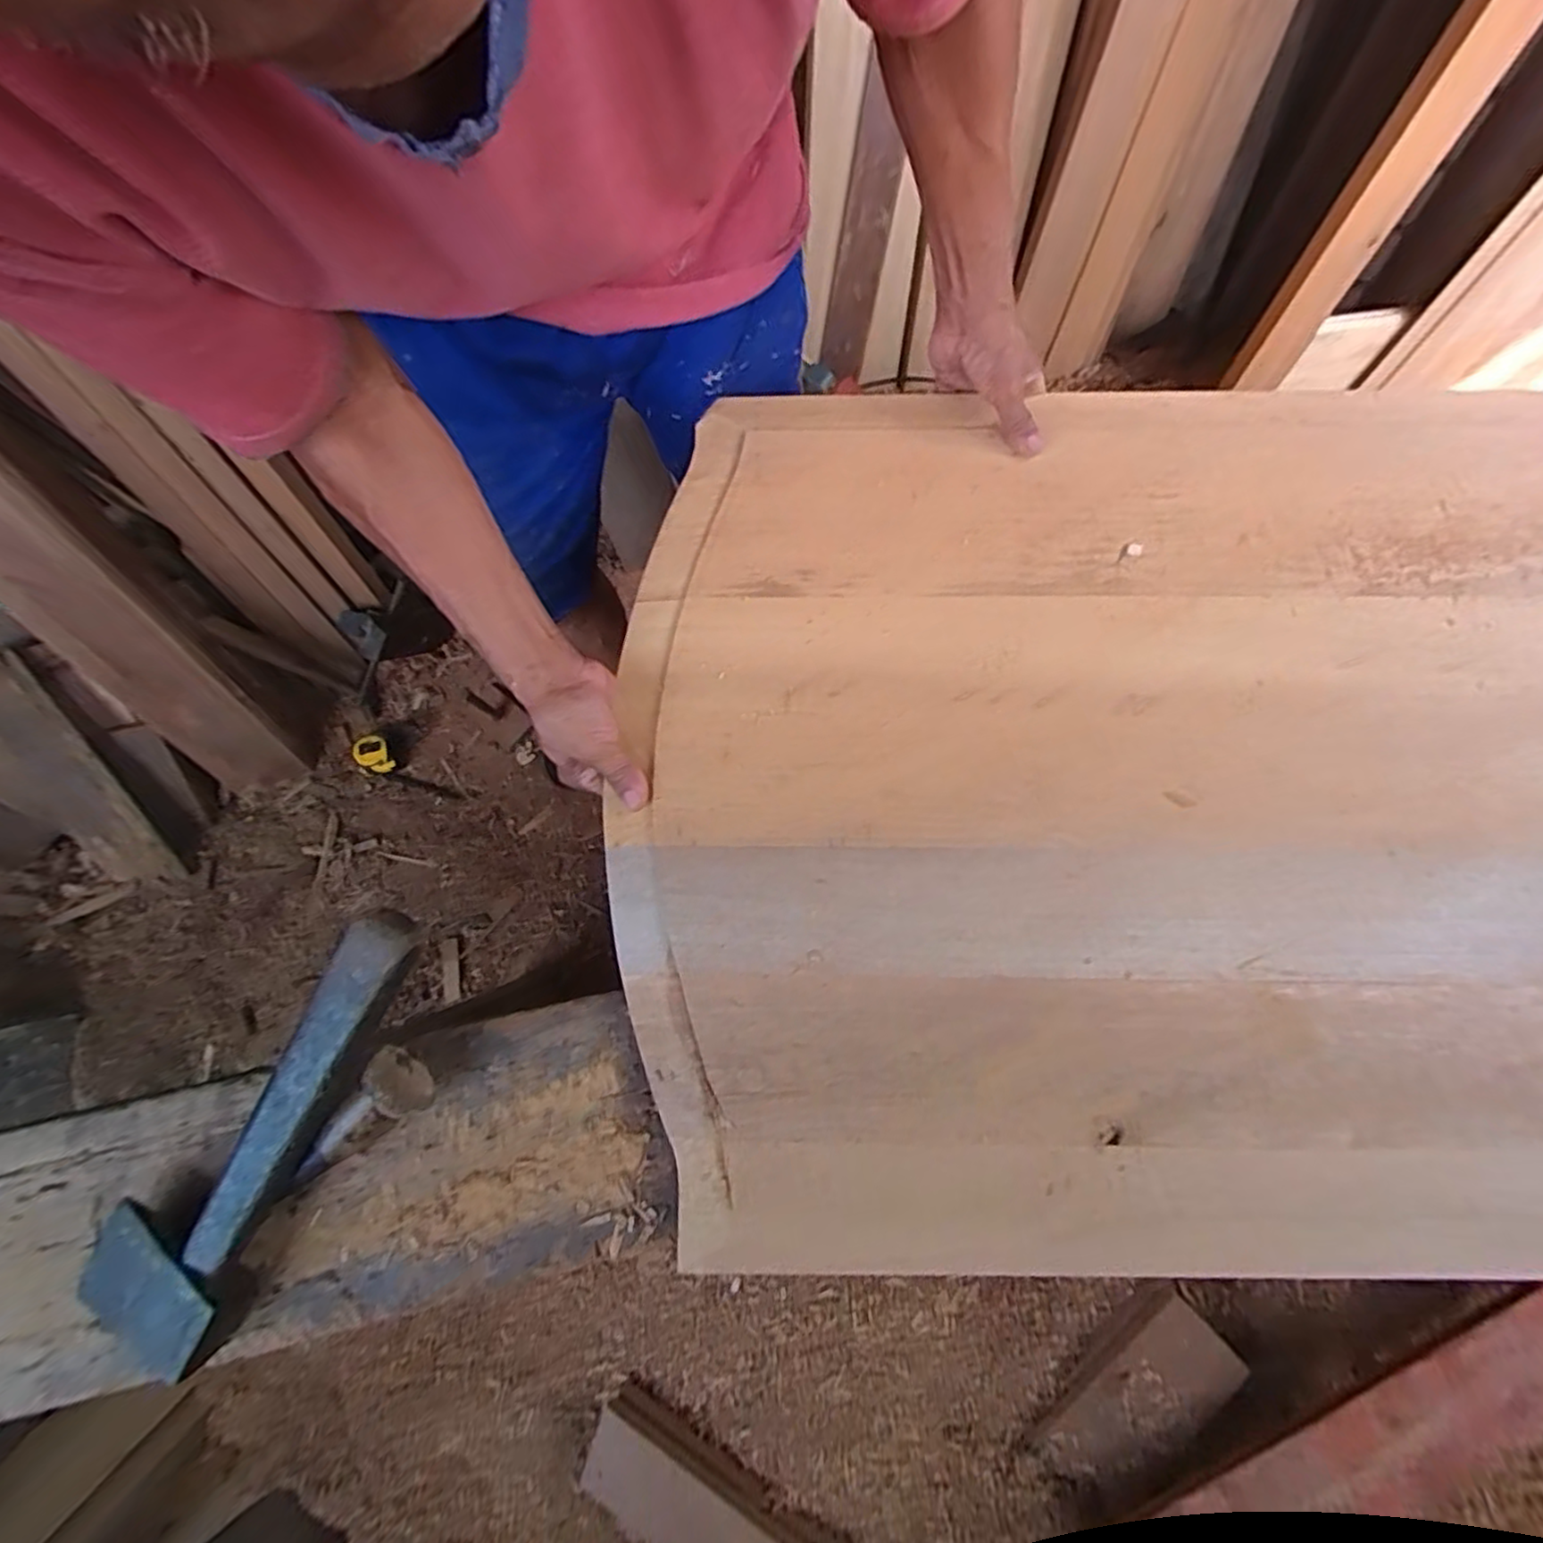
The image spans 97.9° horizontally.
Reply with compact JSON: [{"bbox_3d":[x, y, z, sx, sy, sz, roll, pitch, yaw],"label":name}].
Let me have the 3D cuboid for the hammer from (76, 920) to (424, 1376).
[{"bbox_3d":[-0.349,0.247,0.457,0.110,0.042,0.353,33,92,7],"label":"hammer"}]

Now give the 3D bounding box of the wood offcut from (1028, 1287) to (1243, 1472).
[{"bbox_3d":[0.301,0.522,0.559,0.176,0.024,0.088,-36,79,-9],"label":"wood offcut"}]

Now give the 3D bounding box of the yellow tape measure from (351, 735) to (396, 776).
[{"bbox_3d":[-0.649,-0.026,1.097,0.053,0.024,0.068,-20,82,-30],"label":"yellow tape measure"}]

